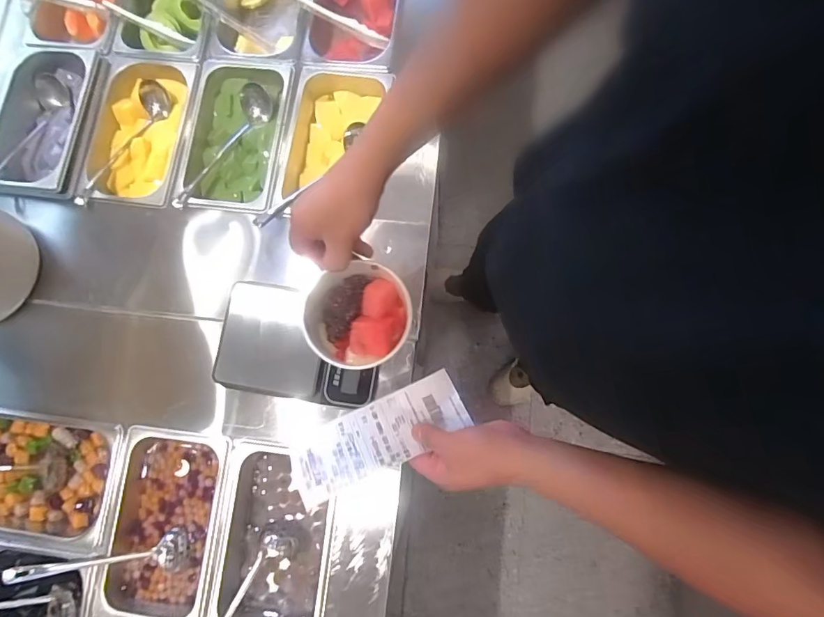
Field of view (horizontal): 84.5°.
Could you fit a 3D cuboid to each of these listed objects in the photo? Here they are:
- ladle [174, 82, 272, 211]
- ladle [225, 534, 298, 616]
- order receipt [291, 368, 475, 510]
[{"bbox_3d":[-0.312,-0.265,0.751,0.057,0.041,0.246,30,82,8],"label":"ladle"},{"bbox_3d":[-0.243,0.399,0.609,0.048,0.063,0.216,37,83,9],"label":"ladle"},{"bbox_3d":[-0.035,0.135,0.491,0.192,0.016,0.073,-22,58,-10],"label":"order receipt"}]

